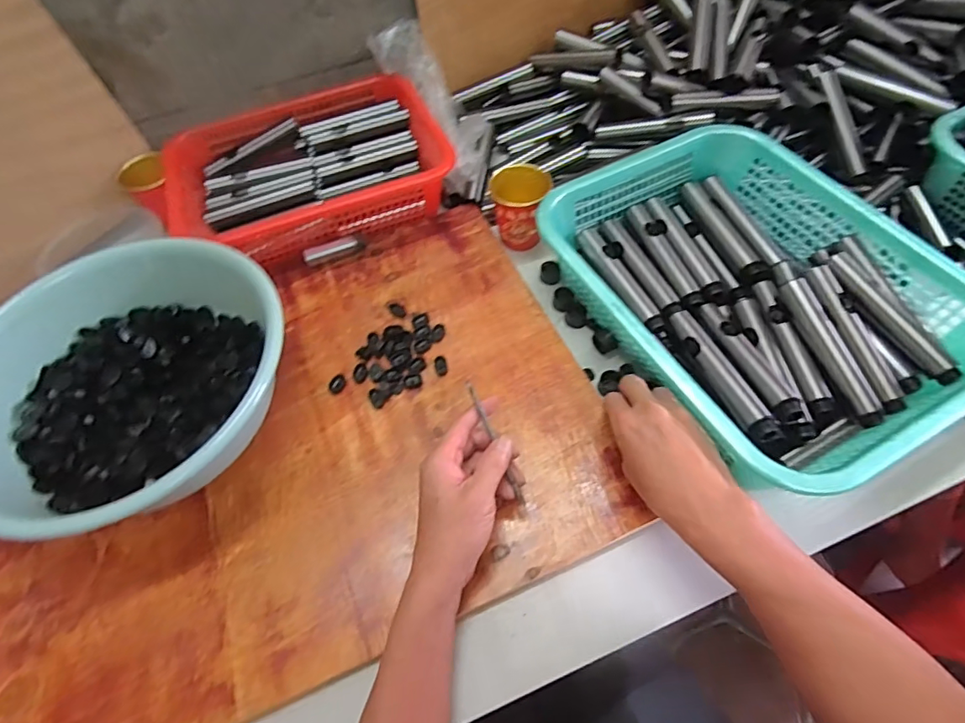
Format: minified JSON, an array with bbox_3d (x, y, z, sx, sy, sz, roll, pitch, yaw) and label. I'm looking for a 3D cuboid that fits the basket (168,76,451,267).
[{"bbox_3d":[-0.223,-0.252,0.672,0.335,0.073,0.232,-24,61,-10],"label":"basket"}]

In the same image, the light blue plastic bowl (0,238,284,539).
[{"bbox_3d":[-0.326,0.021,0.489,0.286,0.113,0.268,-12,60,-3],"label":"light blue plastic bowl"}]

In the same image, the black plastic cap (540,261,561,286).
[{"bbox_3d":[0.082,-0.107,0.613,0.022,0.019,0.021,-2,60,3],"label":"black plastic cap"}]

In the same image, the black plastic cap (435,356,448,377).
[{"bbox_3d":[-0.044,0.004,0.546,0.013,0.008,0.022,-13,60,-4],"label":"black plastic cap"}]

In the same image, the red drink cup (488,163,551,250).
[{"bbox_3d":[0.046,-0.189,0.624,0.065,0.080,0.064,-2,60,3],"label":"red drink cup"}]

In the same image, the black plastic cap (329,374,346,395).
[{"bbox_3d":[-0.152,0.024,0.537,0.015,0.005,0.021,16,62,13],"label":"black plastic cap"}]

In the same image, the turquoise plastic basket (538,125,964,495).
[{"bbox_3d":[0.261,-0.078,0.518,0.292,0.076,0.379,-27,61,-12],"label":"turquoise plastic basket"}]

